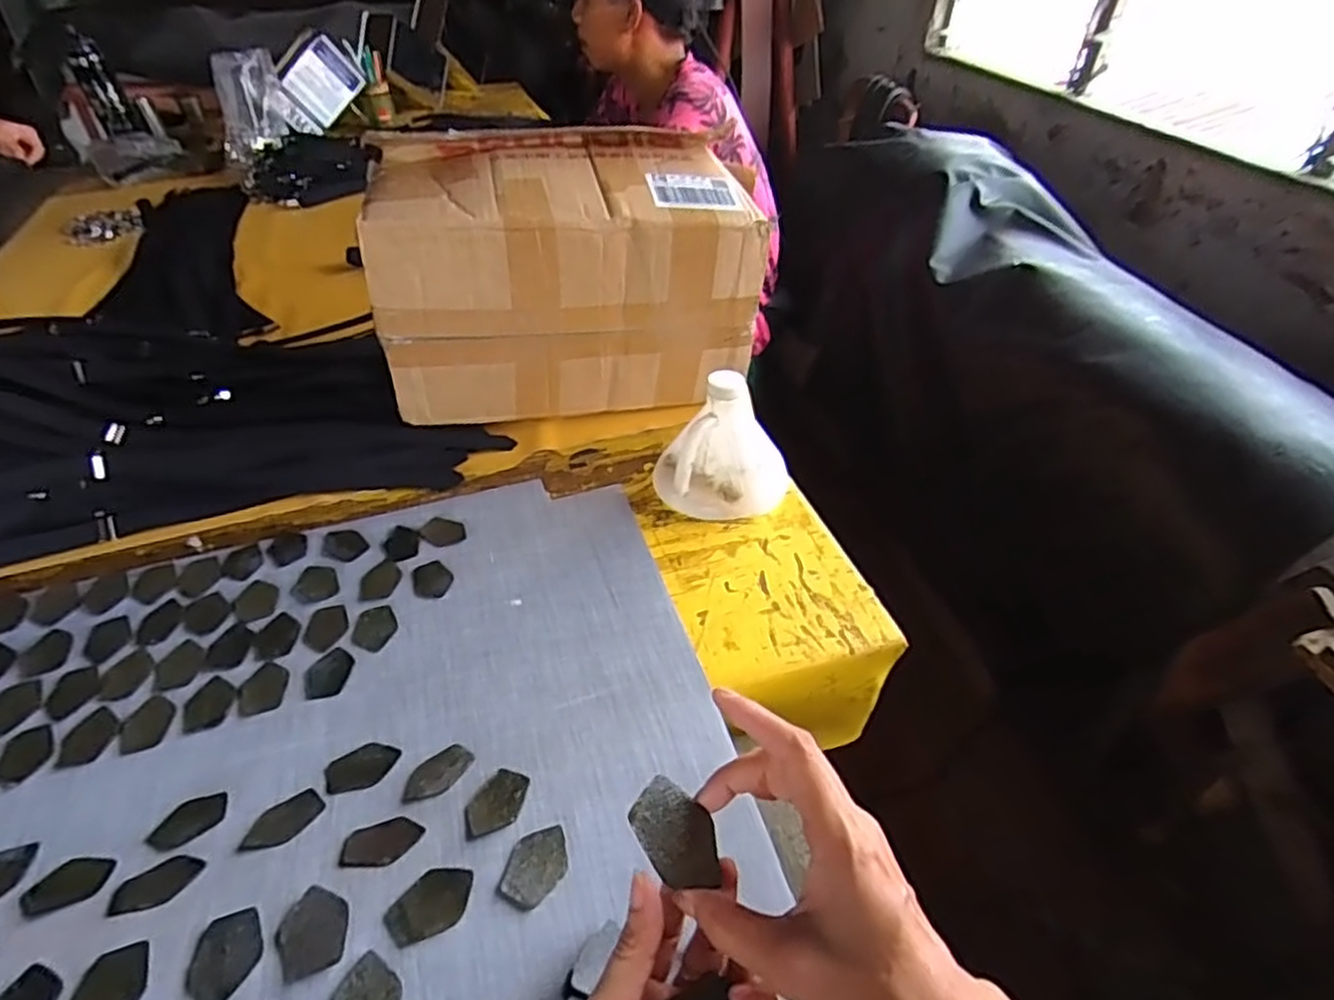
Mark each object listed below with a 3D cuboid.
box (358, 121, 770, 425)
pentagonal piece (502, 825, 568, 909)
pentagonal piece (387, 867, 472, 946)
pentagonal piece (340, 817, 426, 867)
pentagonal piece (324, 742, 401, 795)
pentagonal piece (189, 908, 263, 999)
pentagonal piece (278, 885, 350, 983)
[{"bbox_3d":[-0.119,-0.274,0.896,0.443,0.282,0.225,-8,43,-9],"label":"box"},{"bbox_3d":[-0.089,0.252,0.489,0.036,0.008,0.053,9,43,10],"label":"pentagonal piece"},{"bbox_3d":[-0.155,0.264,0.464,0.054,0.006,0.038,-17,45,-18],"label":"pentagonal piece"},{"bbox_3d":[-0.201,0.242,0.501,0.053,0.004,0.038,-9,25,-9],"label":"pentagonal piece"},{"bbox_3d":[-0.241,0.212,0.561,0.054,0.006,0.038,-19,46,-20],"label":"pentagonal piece"},{"bbox_3d":[-0.270,0.279,0.435,0.037,0.010,0.052,-16,45,-17],"label":"pentagonal piece"},{"bbox_3d":[-0.223,0.271,0.446,0.039,0.006,0.052,-17,45,-18],"label":"pentagonal piece"}]

